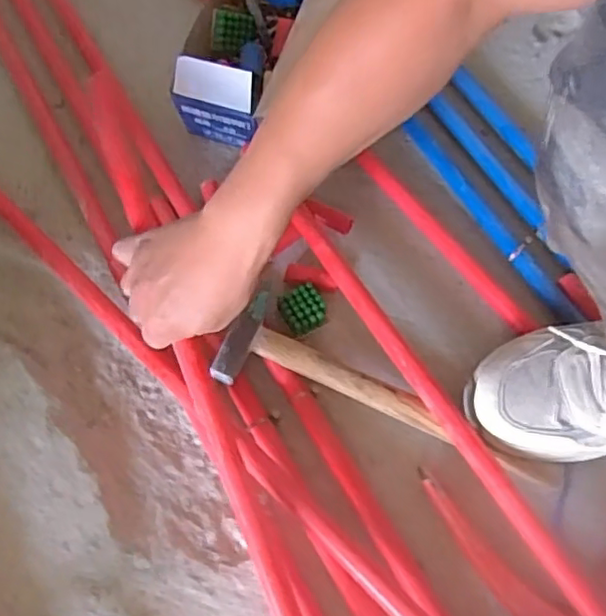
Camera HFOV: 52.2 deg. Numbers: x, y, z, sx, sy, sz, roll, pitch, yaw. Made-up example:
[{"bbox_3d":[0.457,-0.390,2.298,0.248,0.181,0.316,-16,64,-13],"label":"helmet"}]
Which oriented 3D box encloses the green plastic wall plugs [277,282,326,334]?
[{"bbox_3d":[0.001,0.002,0.585,0.040,0.026,0.040,-29,69,-12],"label":"green plastic wall plugs"}]

